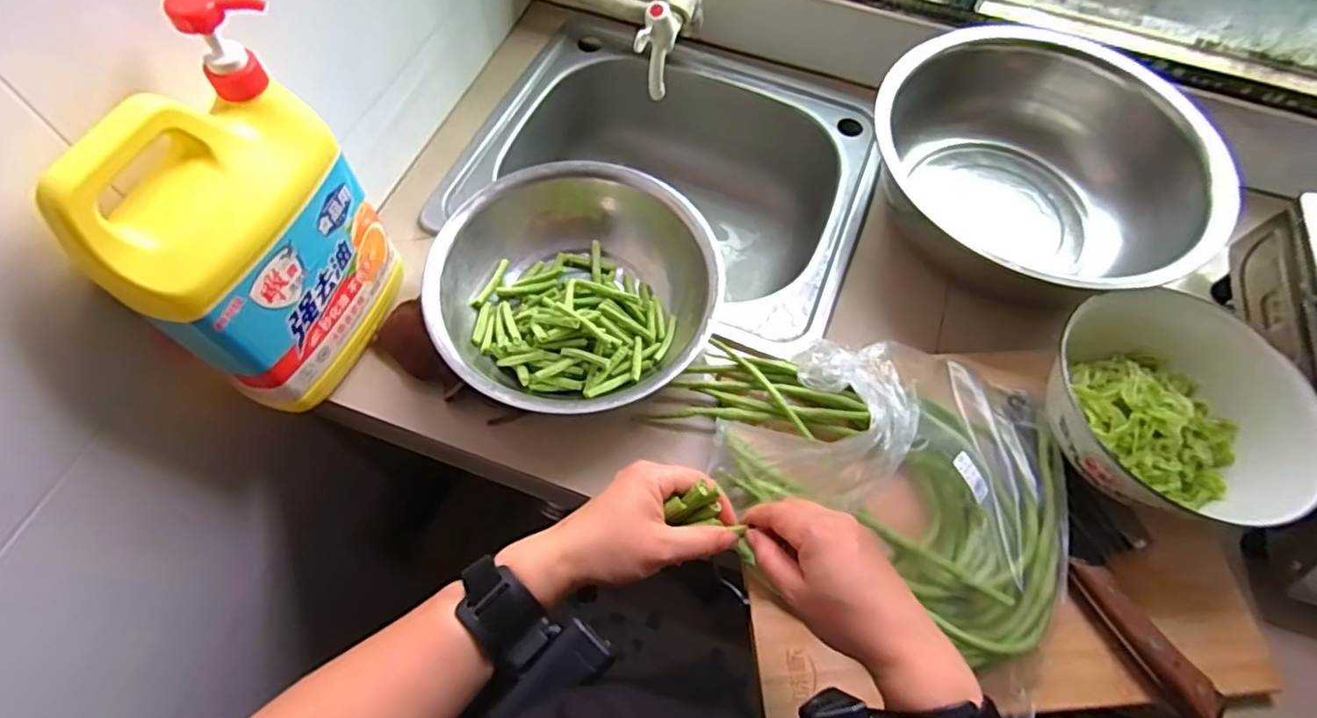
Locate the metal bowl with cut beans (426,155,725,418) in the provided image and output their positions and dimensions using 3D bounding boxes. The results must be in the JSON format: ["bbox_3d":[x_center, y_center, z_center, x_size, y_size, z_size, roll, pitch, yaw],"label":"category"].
[{"bbox_3d":[-0.076,-0.068,0.578,0.244,0.084,0.241,1,63,-2],"label":"metal bowl with cut beans"}]

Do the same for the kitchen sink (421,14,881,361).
[{"bbox_3d":[0.016,-0.200,0.794,0.441,0.163,0.410,21,64,7],"label":"kitchen sink"}]

